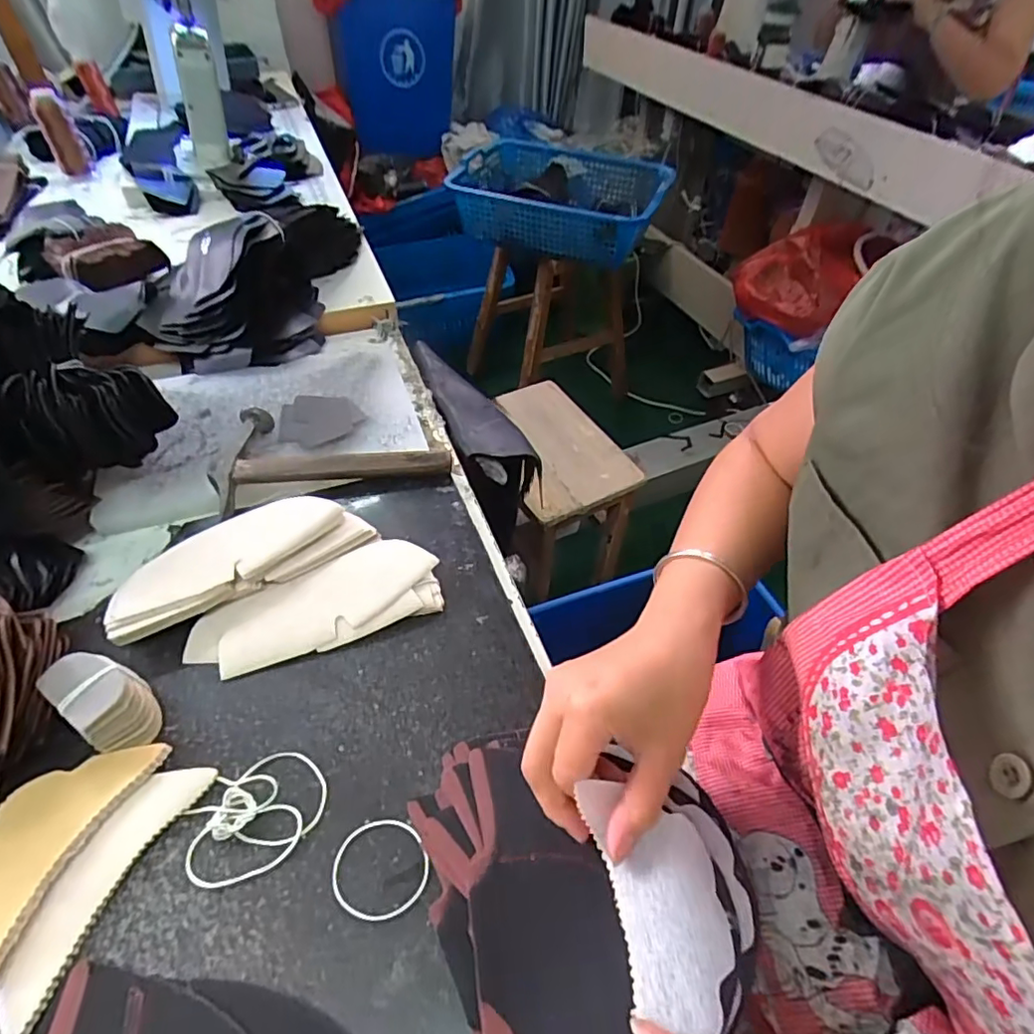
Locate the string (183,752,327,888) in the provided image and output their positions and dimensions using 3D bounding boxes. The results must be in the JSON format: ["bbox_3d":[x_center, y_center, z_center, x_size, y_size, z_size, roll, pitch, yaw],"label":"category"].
[{"bbox_3d":[-0.159,0.180,0.350,0.081,0.009,0.065,-20,52,-19],"label":"string"}]

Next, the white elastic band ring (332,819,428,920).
[{"bbox_3d":[-0.079,0.203,0.333,0.055,0.004,0.050,1,49,-1],"label":"white elastic band ring"}]

